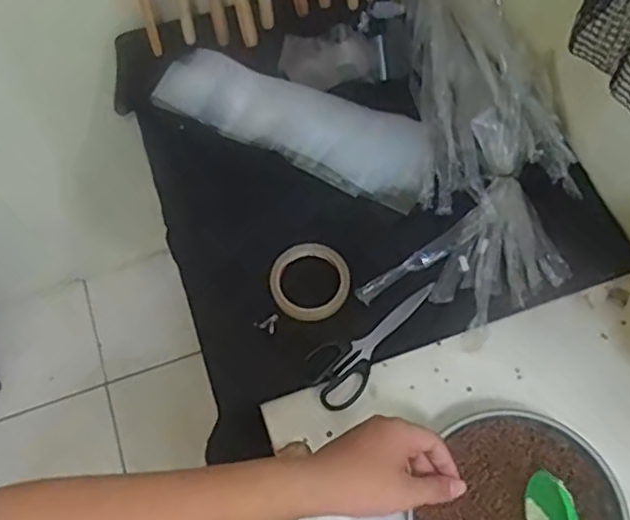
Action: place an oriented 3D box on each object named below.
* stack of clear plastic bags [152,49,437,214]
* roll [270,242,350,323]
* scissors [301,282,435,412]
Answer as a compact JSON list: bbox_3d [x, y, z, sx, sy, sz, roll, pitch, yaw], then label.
[{"bbox_3d":[-0.026,-0.181,0.871,0.386,0.026,0.118,21,82,6],"label":"stack of clear plastic bags"},{"bbox_3d":[-0.006,0.026,0.798,0.097,0.014,0.096,-1,65,2],"label":"roll"},{"bbox_3d":[0.068,0.093,0.770,0.188,0.012,0.072,-41,70,-16],"label":"scissors"}]

